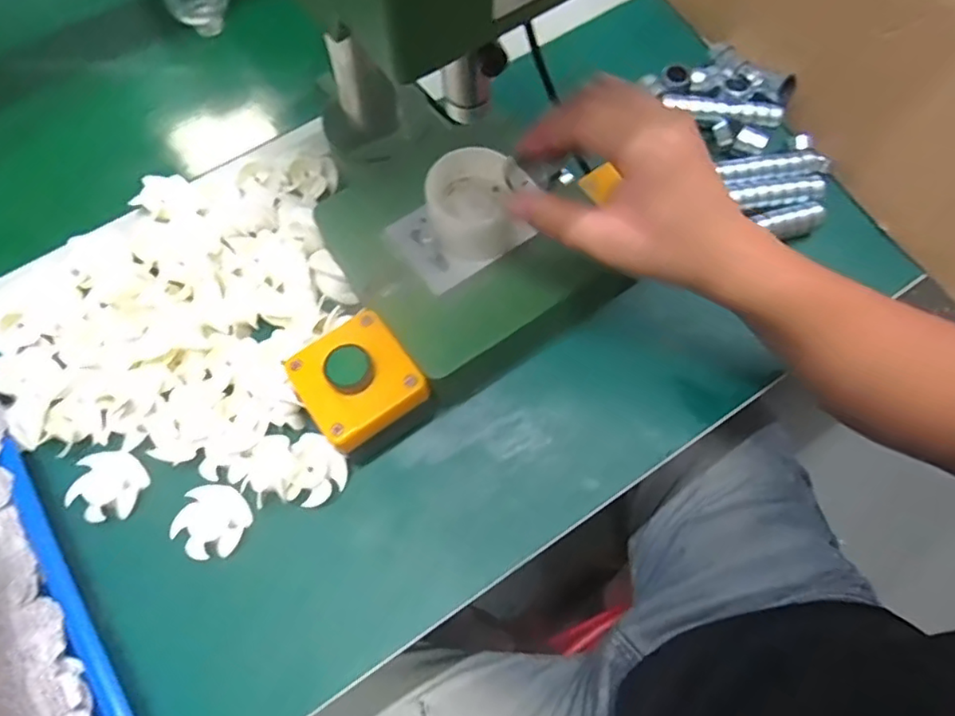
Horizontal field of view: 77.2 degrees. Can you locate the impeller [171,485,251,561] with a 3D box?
[{"bbox_3d":[-0.167,0.102,0.376,0.040,0.012,0.043,28,72,13],"label":"impeller"}]

